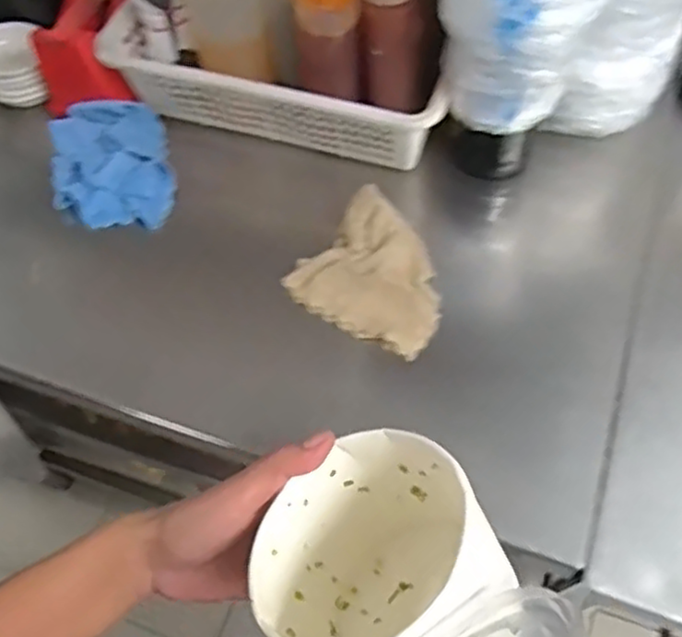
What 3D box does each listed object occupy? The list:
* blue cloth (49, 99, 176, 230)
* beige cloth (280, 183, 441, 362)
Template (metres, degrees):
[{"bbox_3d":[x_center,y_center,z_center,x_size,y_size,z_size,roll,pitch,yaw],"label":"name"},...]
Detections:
[{"bbox_3d":[-0.212,-0.144,0.640,0.111,0.033,0.140,-10,60,-2],"label":"blue cloth"},{"bbox_3d":[0.031,-0.033,0.553,0.118,0.031,0.106,37,69,21],"label":"beige cloth"}]

